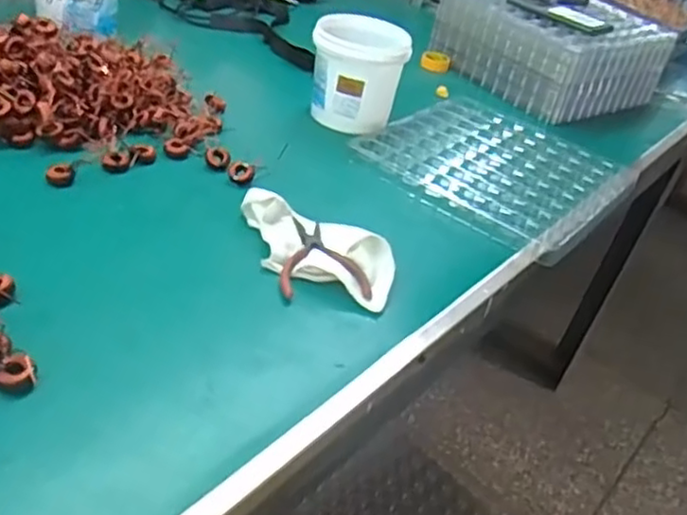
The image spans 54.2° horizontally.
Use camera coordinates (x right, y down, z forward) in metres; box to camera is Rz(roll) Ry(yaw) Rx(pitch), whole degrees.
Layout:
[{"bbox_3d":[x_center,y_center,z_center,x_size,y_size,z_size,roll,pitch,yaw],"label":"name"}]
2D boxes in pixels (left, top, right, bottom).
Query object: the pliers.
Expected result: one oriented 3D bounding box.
[{"bbox_3d":[-0.016,0.002,0.636,0.082,0.012,0.104,8,36,-6],"label":"pliers"}]

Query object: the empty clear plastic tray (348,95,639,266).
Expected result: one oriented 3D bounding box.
[{"bbox_3d":[0.199,-0.126,0.863,0.293,0.016,0.298,33,41,25],"label":"empty clear plastic tray"}]

